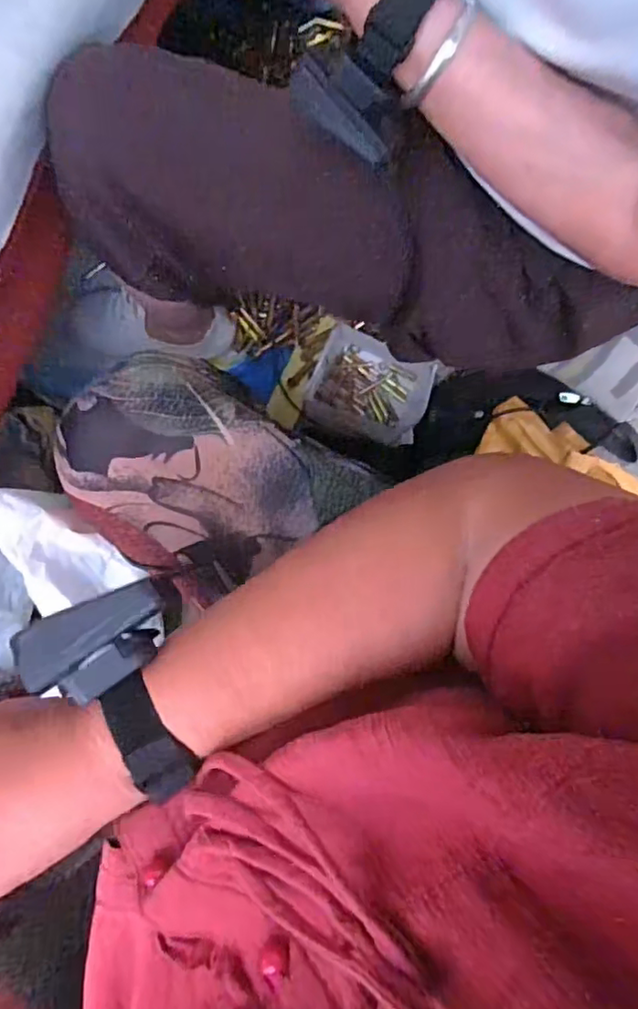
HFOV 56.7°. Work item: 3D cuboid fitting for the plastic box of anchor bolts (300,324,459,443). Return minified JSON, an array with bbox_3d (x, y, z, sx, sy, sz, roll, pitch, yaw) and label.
[{"bbox_3d":[0.071,-0.162,0.804,0.155,0.086,0.133,22,87,0],"label":"plastic box of anchor bolts"}]

